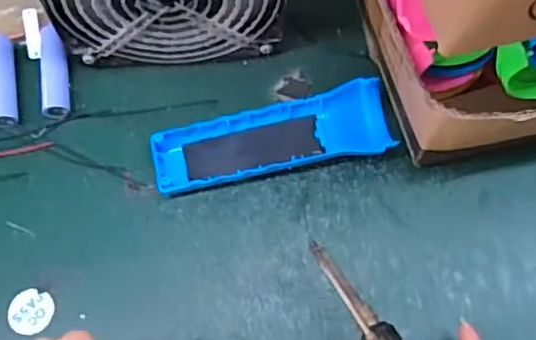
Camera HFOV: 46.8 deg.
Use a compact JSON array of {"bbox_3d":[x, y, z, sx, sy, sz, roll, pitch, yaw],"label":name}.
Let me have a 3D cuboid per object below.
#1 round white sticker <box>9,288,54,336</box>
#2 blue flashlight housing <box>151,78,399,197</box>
[{"bbox_3d":[-0.146,0.088,0.382,0.025,0.004,0.026,3,71,-9],"label":"round white sticker"},{"bbox_3d":[0.003,-0.019,0.409,0.154,0.022,0.045,-13,70,-6],"label":"blue flashlight housing"}]

